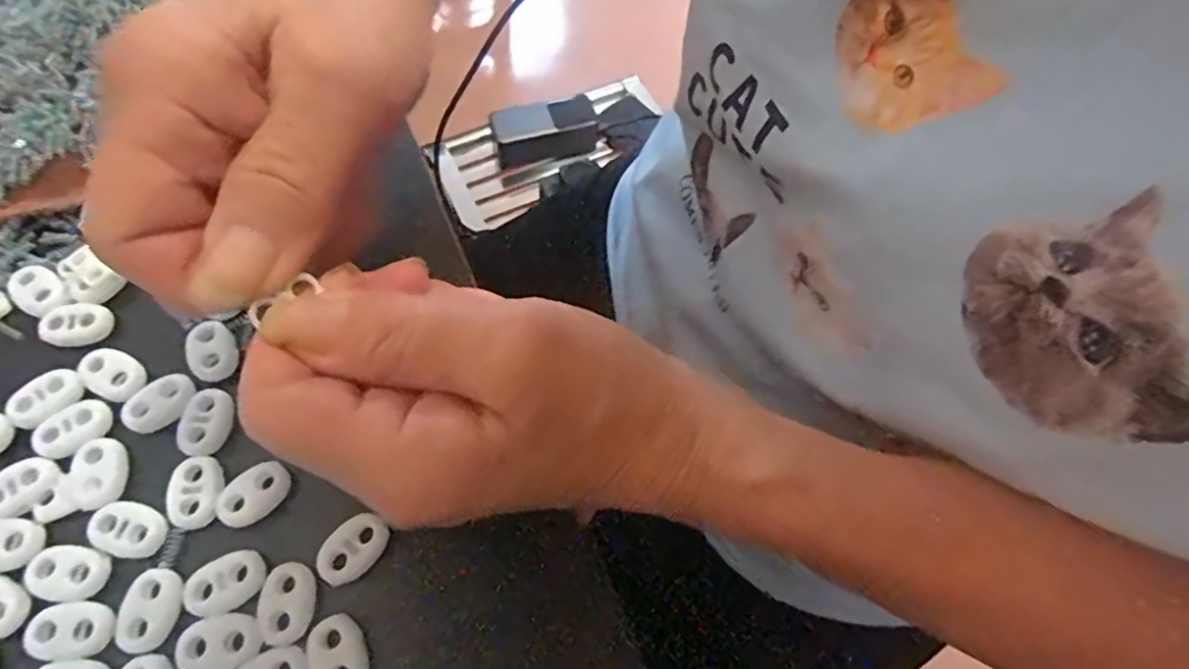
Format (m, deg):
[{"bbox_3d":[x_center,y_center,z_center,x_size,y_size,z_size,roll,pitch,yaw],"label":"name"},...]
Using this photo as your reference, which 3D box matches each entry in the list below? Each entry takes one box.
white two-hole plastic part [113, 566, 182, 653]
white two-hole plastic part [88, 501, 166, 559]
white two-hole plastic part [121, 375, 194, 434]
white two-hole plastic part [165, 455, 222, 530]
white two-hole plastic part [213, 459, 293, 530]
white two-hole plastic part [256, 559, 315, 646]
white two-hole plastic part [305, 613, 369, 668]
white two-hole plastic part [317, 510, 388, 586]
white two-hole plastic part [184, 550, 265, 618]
[{"bbox_3d":[-0.130,0.080,0.184,0.014,0.004,0.022,14,65,3],"label":"white two-hole plastic part"},{"bbox_3d":[-0.143,0.059,0.193,0.022,0.004,0.015,17,65,5],"label":"white two-hole plastic part"},{"bbox_3d":[-0.146,0.023,0.212,0.022,0.005,0.014,-32,71,-16],"label":"white two-hole plastic part"},{"bbox_3d":[-0.126,0.049,0.199,0.016,0.004,0.022,-11,66,-8],"label":"white two-hole plastic part"},{"bbox_3d":[-0.108,0.051,0.201,0.015,0.007,0.022,38,69,14],"label":"white two-hole plastic part"},{"bbox_3d":[-0.091,0.079,0.187,0.015,0.004,0.022,-3,65,-4],"label":"white two-hole plastic part"},{"bbox_3d":[-0.074,0.092,0.181,0.016,0.004,0.022,-18,67,-11],"label":"white two-hole plastic part"},{"bbox_3d":[-0.074,0.066,0.195,0.016,0.004,0.022,36,68,13],"label":"white two-hole plastic part"},{"bbox_3d":[-0.110,0.074,0.190,0.022,0.005,0.015,-22,68,-12],"label":"white two-hole plastic part"}]

